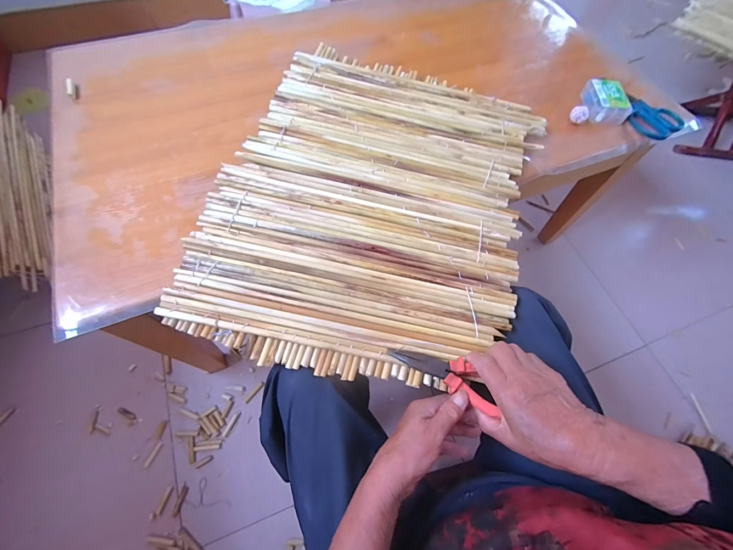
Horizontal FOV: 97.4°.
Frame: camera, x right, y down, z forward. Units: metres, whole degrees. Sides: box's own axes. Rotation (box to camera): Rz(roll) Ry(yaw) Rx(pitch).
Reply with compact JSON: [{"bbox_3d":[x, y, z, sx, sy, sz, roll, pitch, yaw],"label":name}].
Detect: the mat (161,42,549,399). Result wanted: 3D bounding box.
[{"bbox_3d":[0.014,-0.119,0.468,0.416,0.014,0.513,18,67,3],"label":"mat"}]

